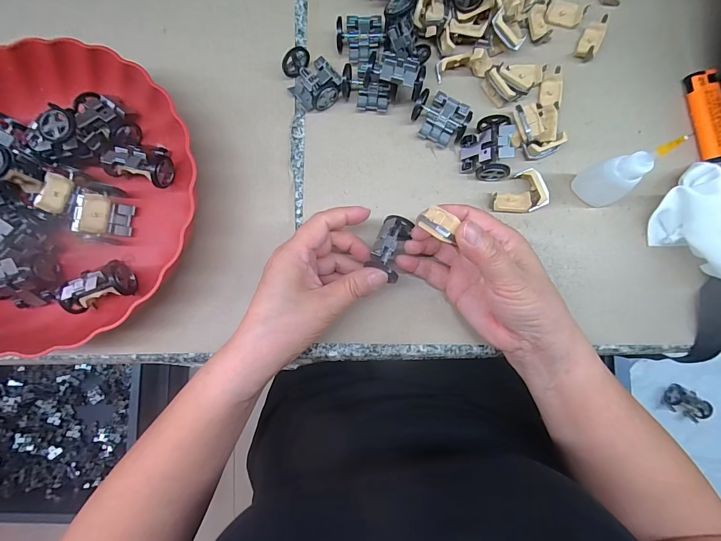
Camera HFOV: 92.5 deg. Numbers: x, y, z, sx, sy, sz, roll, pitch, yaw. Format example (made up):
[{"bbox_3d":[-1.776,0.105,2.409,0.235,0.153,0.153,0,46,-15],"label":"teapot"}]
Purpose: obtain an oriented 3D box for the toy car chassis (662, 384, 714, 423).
[{"bbox_3d":[0.490,0.199,0.518,0.054,0.027,0.040,26,84,5],"label":"toy car chassis"}]

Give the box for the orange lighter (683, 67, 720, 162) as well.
[{"bbox_3d":[0.308,-0.137,0.305,0.021,0.013,0.081,-6,82,1],"label":"orange lighter"}]

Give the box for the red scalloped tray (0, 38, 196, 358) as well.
[{"bbox_3d":[-0.263,-0.066,0.290,0.228,0.049,0.245,31,84,5],"label":"red scalloped tray"}]

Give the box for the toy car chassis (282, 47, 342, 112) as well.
[{"bbox_3d":[-0.043,-0.173,0.310,0.043,0.024,0.051,-37,83,-3],"label":"toy car chassis"}]

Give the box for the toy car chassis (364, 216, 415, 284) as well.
[{"bbox_3d":[0.024,-0.019,0.267,0.024,0.017,0.051,20,68,4],"label":"toy car chassis"}]

